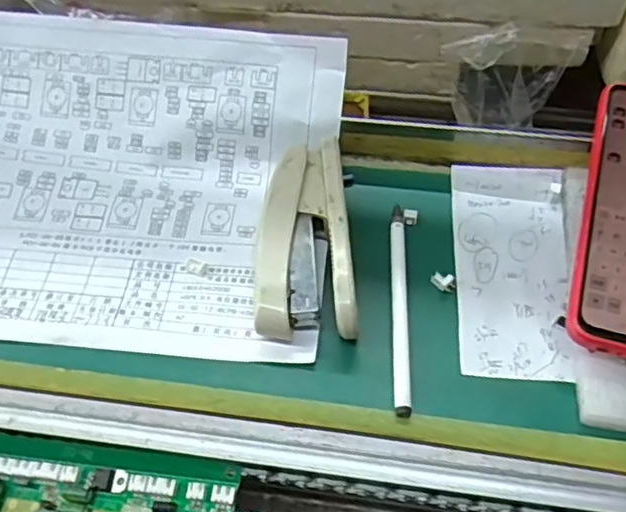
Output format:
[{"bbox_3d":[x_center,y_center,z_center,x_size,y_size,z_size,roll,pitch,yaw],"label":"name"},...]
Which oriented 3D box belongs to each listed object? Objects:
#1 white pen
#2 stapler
[{"bbox_3d":[0.046,0.022,0.342,0.008,0.011,0.126,2,59,3],"label":"white pen"},{"bbox_3d":[-0.002,-0.009,0.352,0.049,0.028,0.111,1,59,3],"label":"stapler"}]

